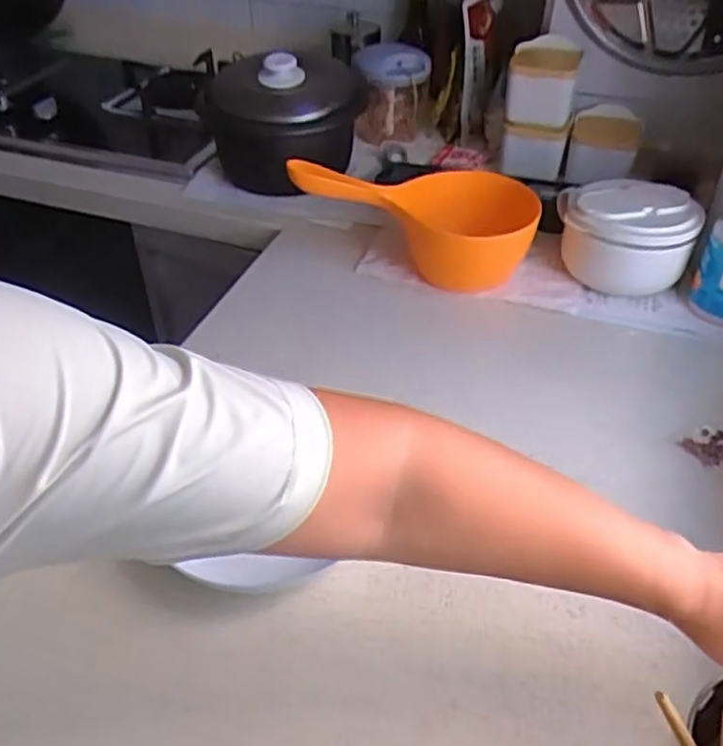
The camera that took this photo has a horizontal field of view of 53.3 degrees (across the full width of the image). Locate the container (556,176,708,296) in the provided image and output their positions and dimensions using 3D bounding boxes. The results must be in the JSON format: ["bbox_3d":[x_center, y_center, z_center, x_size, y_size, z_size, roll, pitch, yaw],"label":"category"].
[{"bbox_3d":[0.305,-0.165,0.847,0.153,0.101,0.132,12,43,14],"label":"container"}]

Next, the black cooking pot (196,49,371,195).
[{"bbox_3d":[-0.113,-0.349,1.015,0.222,0.181,0.170,8,42,9],"label":"black cooking pot"}]

